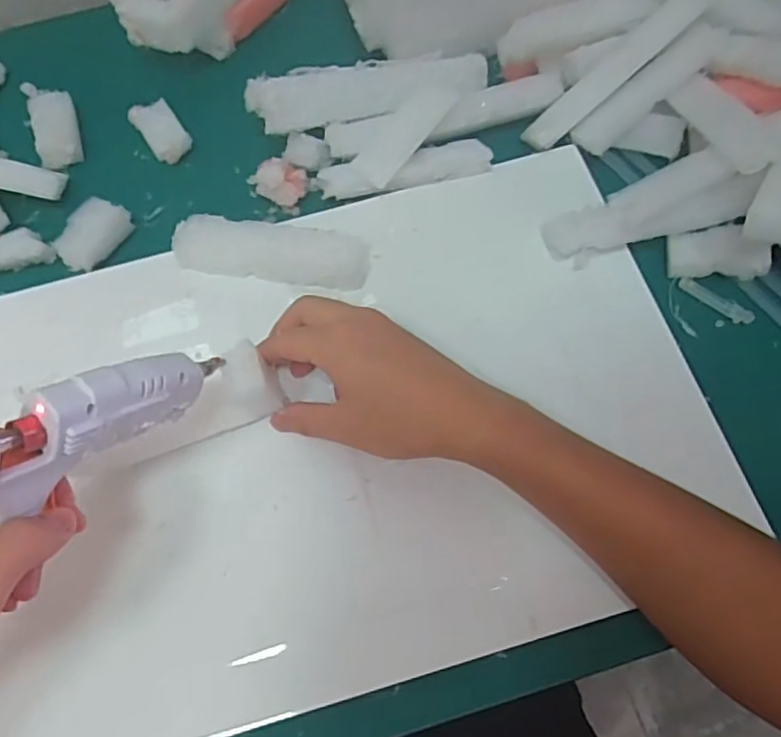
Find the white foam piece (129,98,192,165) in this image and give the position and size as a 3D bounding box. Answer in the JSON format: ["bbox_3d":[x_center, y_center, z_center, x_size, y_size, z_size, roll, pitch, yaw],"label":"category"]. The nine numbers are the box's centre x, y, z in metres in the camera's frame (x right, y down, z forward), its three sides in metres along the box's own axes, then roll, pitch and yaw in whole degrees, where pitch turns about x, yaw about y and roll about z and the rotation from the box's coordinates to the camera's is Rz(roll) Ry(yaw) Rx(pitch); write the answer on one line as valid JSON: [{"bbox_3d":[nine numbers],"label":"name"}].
[{"bbox_3d":[-0.175,-0.182,0.478,0.029,0.013,0.056,-35,71,-10],"label":"white foam piece"}]

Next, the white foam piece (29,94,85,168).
[{"bbox_3d":[-0.254,-0.182,0.481,0.029,0.020,0.058,-16,68,-3],"label":"white foam piece"}]

